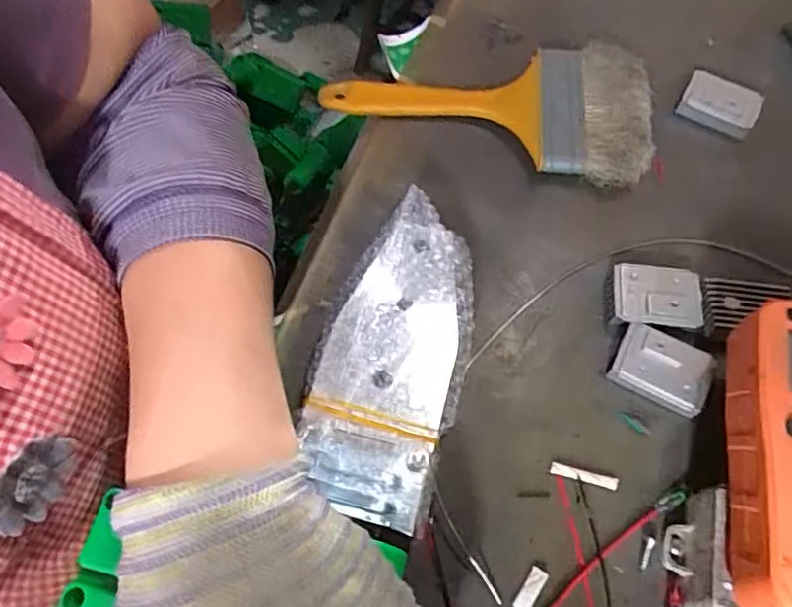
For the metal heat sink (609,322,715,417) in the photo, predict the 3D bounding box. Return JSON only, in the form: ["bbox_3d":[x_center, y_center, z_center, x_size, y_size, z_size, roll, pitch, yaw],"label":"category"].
[{"bbox_3d":[0.133,0.034,0.302,0.044,0.015,0.034,26,66,13],"label":"metal heat sink"}]

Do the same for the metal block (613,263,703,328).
[{"bbox_3d":[0.138,-0.003,0.317,0.043,0.014,0.032,8,63,4],"label":"metal block"}]

